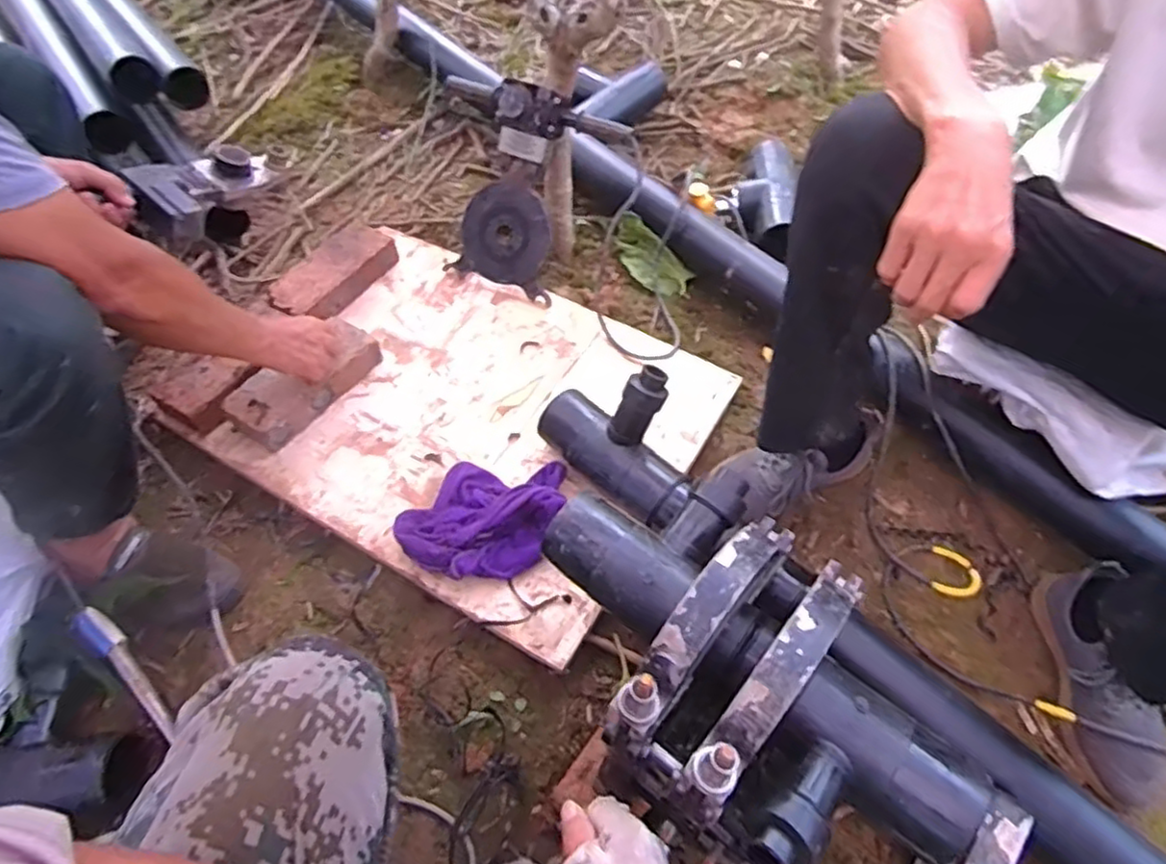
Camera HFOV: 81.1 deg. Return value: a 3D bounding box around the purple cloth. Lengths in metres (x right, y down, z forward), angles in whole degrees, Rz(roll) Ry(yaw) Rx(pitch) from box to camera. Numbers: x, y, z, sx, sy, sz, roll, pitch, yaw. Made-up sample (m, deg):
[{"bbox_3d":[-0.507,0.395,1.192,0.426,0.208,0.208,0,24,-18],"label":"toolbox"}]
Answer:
[{"bbox_3d":[-0.134,0.114,0.918,0.211,0.075,0.178,11,50,3],"label":"purple cloth"}]

